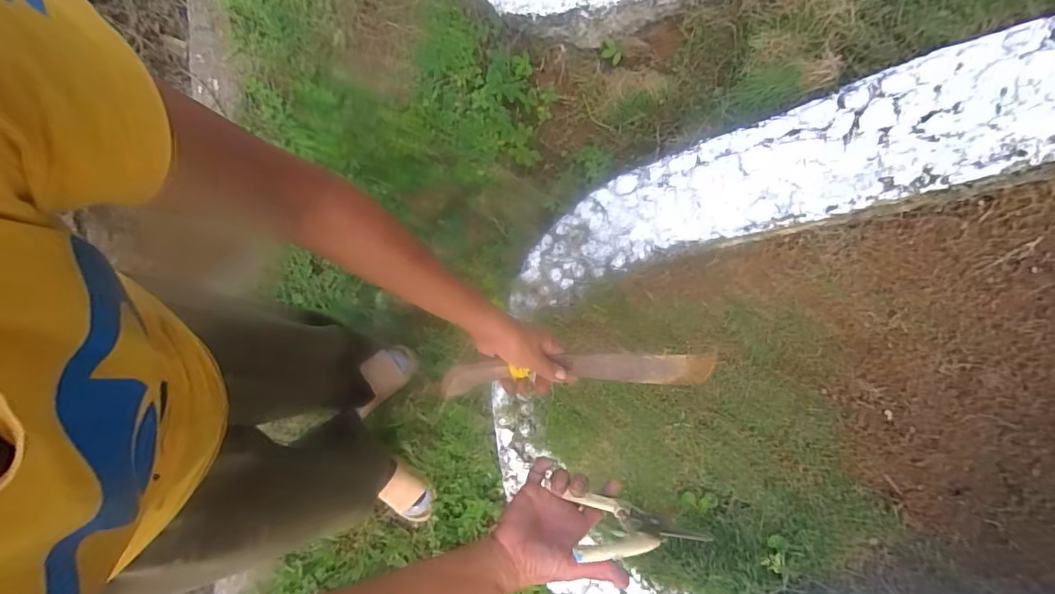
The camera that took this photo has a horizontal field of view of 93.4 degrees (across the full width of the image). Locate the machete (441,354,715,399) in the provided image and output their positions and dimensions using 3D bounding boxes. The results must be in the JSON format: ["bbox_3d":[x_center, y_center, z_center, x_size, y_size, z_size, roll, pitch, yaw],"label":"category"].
[{"bbox_3d":[0.062,0.091,0.601,0.322,0.035,0.040,-2,77,-4],"label":"machete"}]

